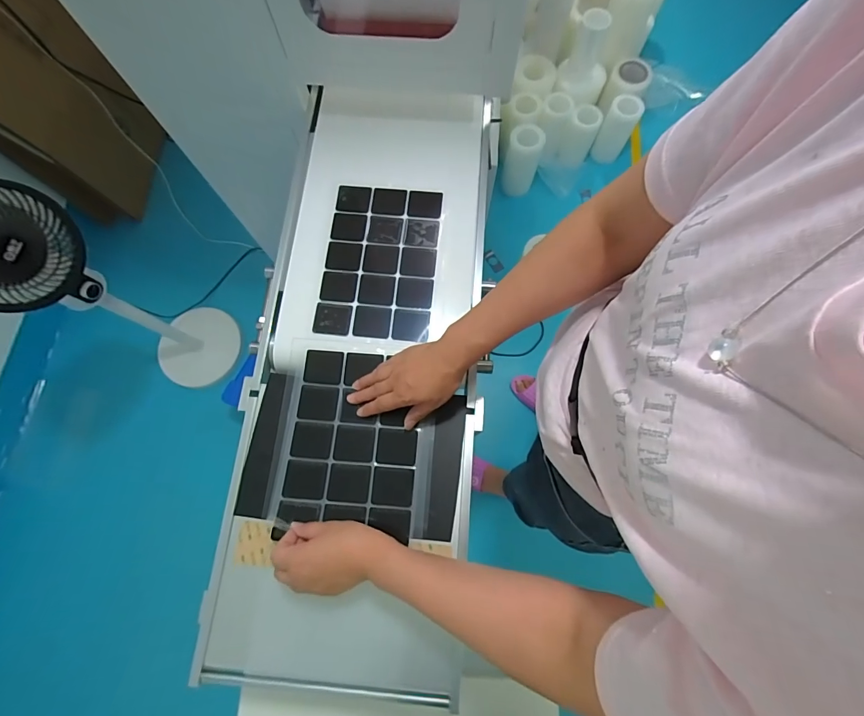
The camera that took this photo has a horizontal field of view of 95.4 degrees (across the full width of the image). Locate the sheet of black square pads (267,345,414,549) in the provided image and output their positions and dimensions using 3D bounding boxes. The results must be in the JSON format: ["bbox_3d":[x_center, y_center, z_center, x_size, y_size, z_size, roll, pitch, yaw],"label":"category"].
[{"bbox_3d":[-0.107,0.108,0.543,0.170,0.009,0.236,5,72,0],"label":"sheet of black square pads"}]

